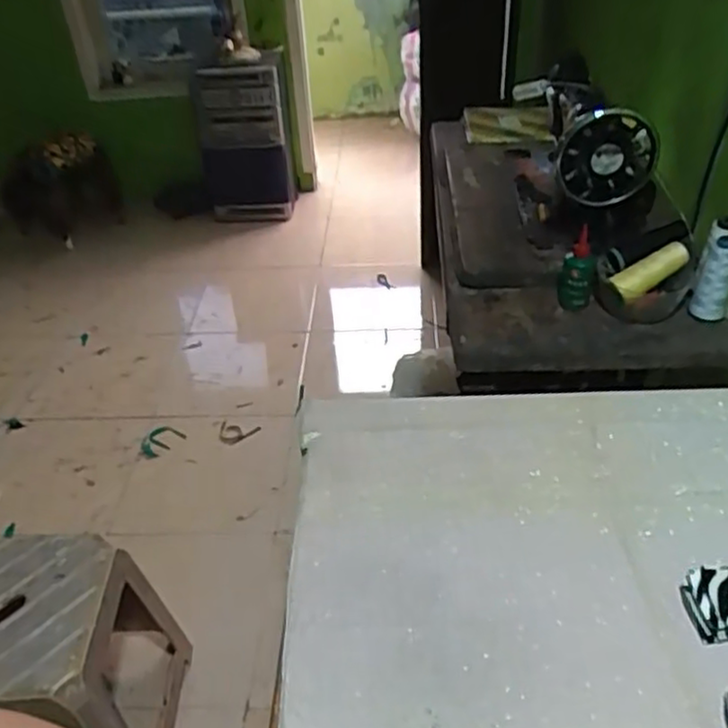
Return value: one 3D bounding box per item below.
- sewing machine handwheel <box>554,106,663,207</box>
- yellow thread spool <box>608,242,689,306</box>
[{"bbox_3d":[0.334,-0.282,0.972,0.129,0.133,0.038,5,39,10],"label":"sewing machine handwheel"},{"bbox_3d":[0.382,-0.123,0.934,0.110,0.031,0.034,-32,41,0],"label":"yellow thread spool"}]

